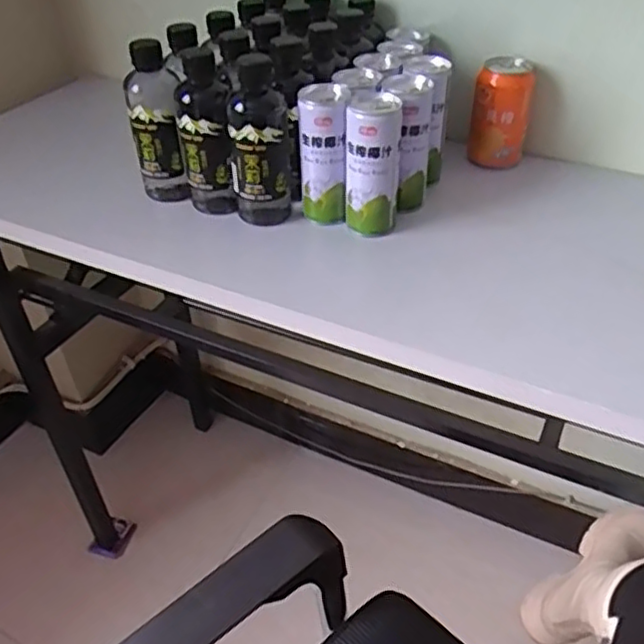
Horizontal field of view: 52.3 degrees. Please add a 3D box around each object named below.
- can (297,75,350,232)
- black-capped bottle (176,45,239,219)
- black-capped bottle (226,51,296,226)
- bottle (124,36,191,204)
[{"bbox_3d":[0.003,-0.174,0.687,0.048,0.135,0.055,-1,41,2],"label":"can"},{"bbox_3d":[-0.121,-0.194,0.690,0.055,0.164,0.057,-11,41,-9],"label":"black-capped bottle"},{"bbox_3d":[-0.062,-0.183,0.670,0.065,0.171,0.055,-4,41,-2],"label":"black-capped bottle"},{"bbox_3d":[-0.180,-0.214,0.715,0.055,0.163,0.062,-7,41,-5],"label":"bottle"}]

